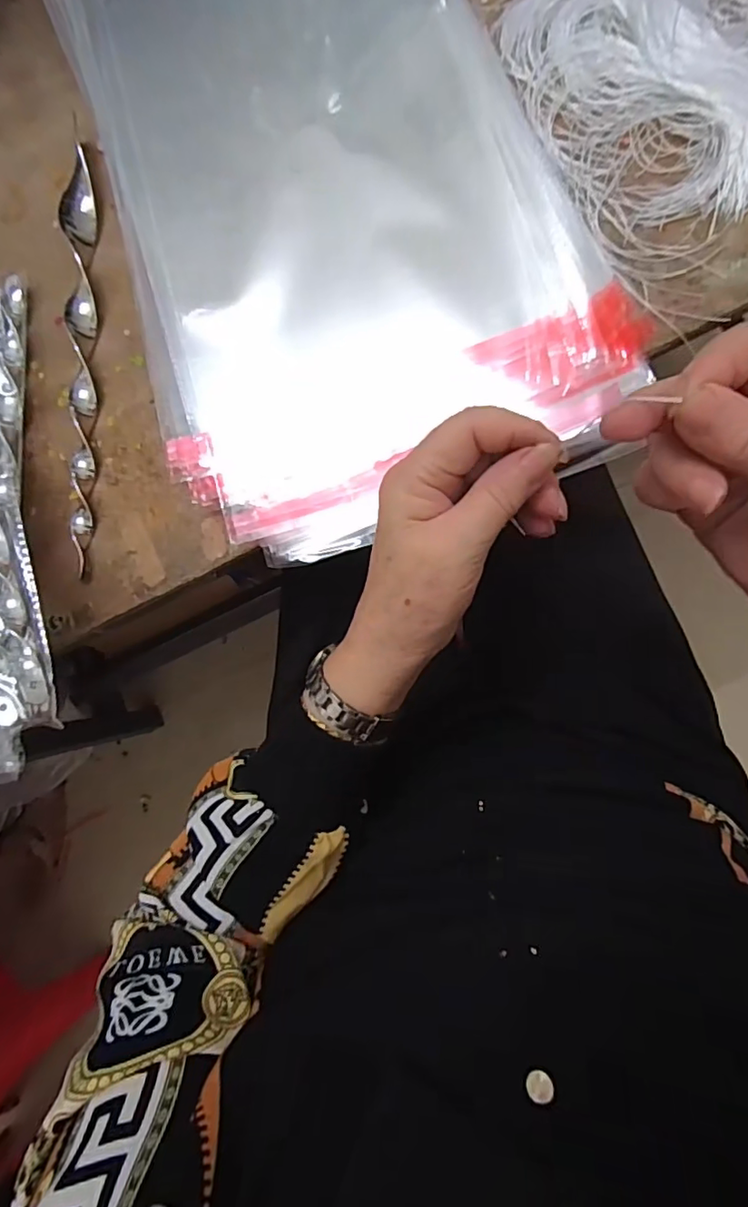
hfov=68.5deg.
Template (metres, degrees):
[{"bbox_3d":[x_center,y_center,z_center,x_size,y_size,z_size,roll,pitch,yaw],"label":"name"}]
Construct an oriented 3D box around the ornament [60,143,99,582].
[{"bbox_3d":[-0.178,-0.151,0.338,0.017,0.020,0.268,-5,84,7],"label":"ornament"}]

